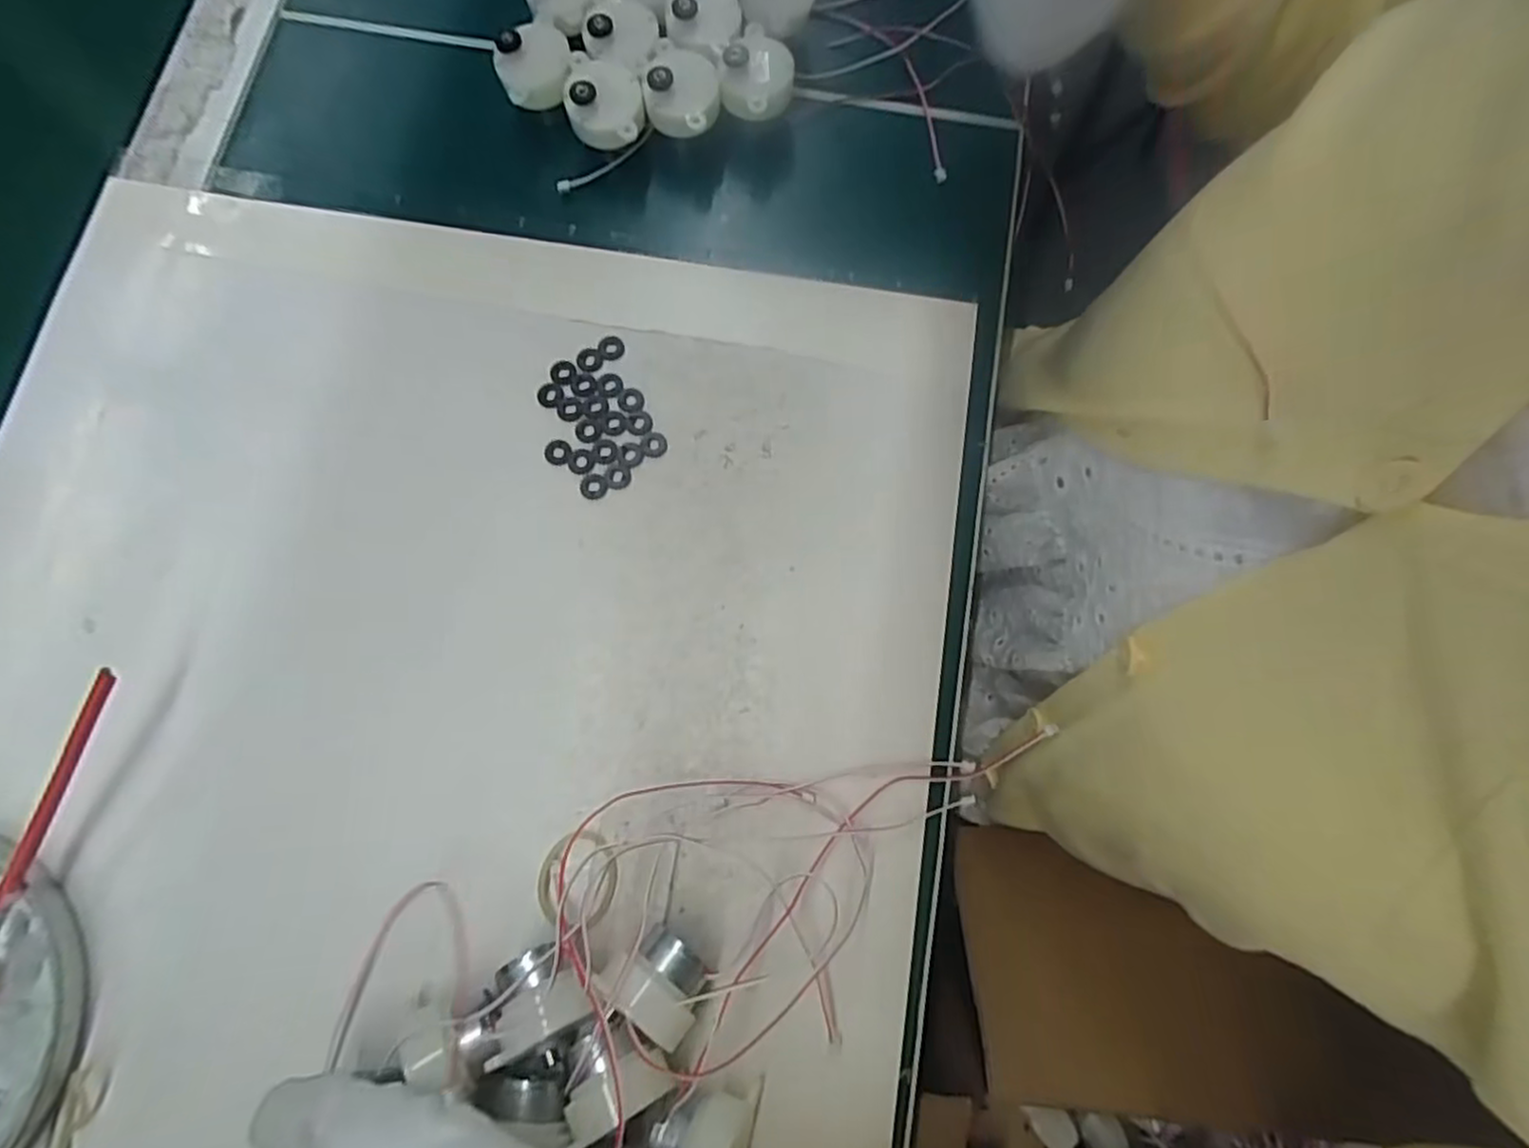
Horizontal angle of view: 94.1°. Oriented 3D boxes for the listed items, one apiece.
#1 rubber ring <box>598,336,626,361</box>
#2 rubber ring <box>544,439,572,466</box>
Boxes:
[{"bbox_3d":[-0.064,-0.094,0.294,0.010,0.004,0.010,0,77,-1],"label":"rubber ring"},{"bbox_3d":[-0.083,-0.049,0.284,0.011,0.004,0.011,0,77,-1],"label":"rubber ring"}]

